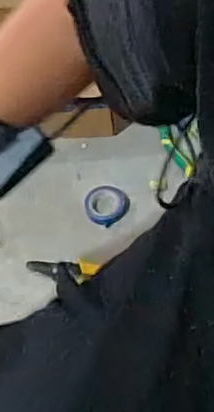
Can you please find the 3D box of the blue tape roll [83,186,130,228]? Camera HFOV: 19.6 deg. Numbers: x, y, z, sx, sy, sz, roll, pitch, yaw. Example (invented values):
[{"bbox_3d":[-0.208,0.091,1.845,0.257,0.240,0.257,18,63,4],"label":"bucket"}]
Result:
[{"bbox_3d":[-0.002,-0.007,1.033,0.067,0.032,0.077,-21,61,-9],"label":"blue tape roll"}]

